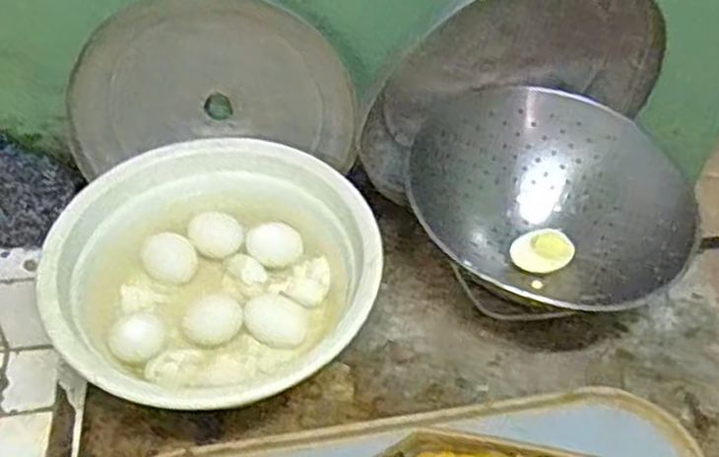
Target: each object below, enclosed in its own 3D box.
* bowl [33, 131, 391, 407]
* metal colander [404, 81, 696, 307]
[{"bbox_3d":[-0.117,0.032,0.636,0.243,0.080,0.258,1,48,-1],"label":"bowl"},{"bbox_3d":[0.164,-0.016,0.672,0.204,0.093,0.222,-22,52,-20],"label":"metal colander"}]

